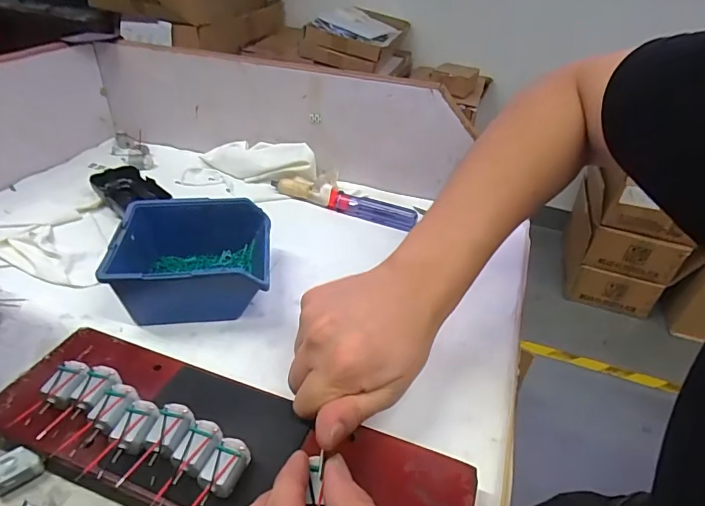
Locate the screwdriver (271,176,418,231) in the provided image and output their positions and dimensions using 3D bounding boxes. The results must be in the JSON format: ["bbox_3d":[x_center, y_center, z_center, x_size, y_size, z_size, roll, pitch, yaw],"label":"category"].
[{"bbox_3d":[-0.011,-0.060,0.538,0.177,0.032,0.026,18,38,16],"label":"screwdriver"}]

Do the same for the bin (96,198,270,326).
[{"bbox_3d":[-0.135,0.008,0.401,0.121,0.064,0.108,-3,36,-9],"label":"bin"}]

